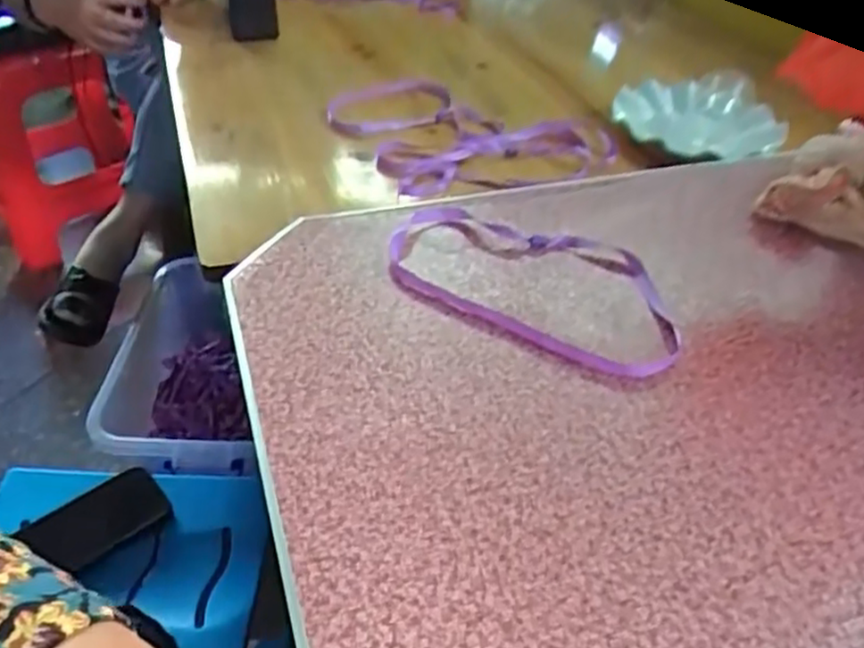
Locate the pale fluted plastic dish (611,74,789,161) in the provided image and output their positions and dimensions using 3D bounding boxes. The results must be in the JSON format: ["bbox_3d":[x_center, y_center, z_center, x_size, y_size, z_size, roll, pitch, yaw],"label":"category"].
[{"bbox_3d":[0.273,-0.217,0.724,0.164,0.060,0.102,-3,42,-7],"label":"pale fluted plastic dish"}]

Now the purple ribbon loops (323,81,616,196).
[{"bbox_3d":[0.023,-0.179,0.690,0.288,0.030,0.183,18,44,16],"label":"purple ribbon loops"}]

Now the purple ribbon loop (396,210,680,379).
[{"bbox_3d":[0.075,-0.035,0.501,0.214,0.013,0.119,24,46,22],"label":"purple ribbon loop"}]

